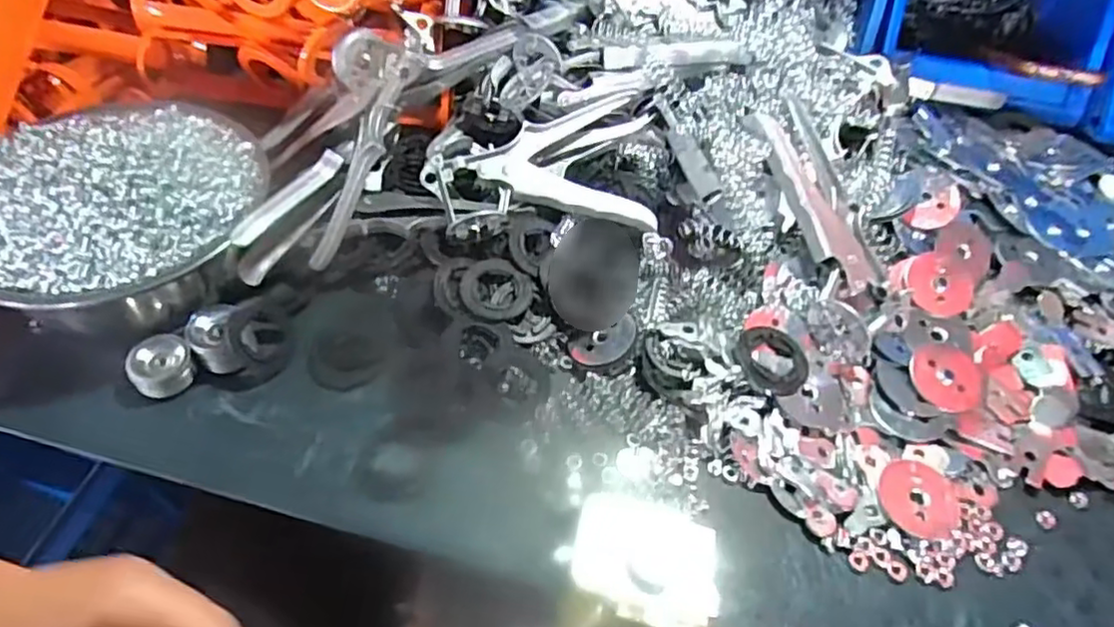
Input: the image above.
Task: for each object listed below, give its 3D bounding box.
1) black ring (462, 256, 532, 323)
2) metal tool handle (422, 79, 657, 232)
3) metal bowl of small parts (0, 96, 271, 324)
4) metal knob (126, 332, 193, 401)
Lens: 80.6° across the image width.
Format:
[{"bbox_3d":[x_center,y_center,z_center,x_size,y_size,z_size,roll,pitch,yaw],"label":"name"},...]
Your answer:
[{"bbox_3d":[-0.042,-0.017,0.443,0.046,0.011,0.049,2,52,-3],"label":"black ring"},{"bbox_3d":[-0.007,-0.119,0.492,0.167,0.041,0.107,7,59,3],"label":"metal tool handle"},{"bbox_3d":[-0.279,-0.068,0.427,0.174,0.078,0.172,2,52,-3],"label":"metal bowl of small parts"},{"bbox_3d":[-0.242,0.033,0.404,0.036,0.028,0.033,2,58,-2],"label":"metal knob"}]

